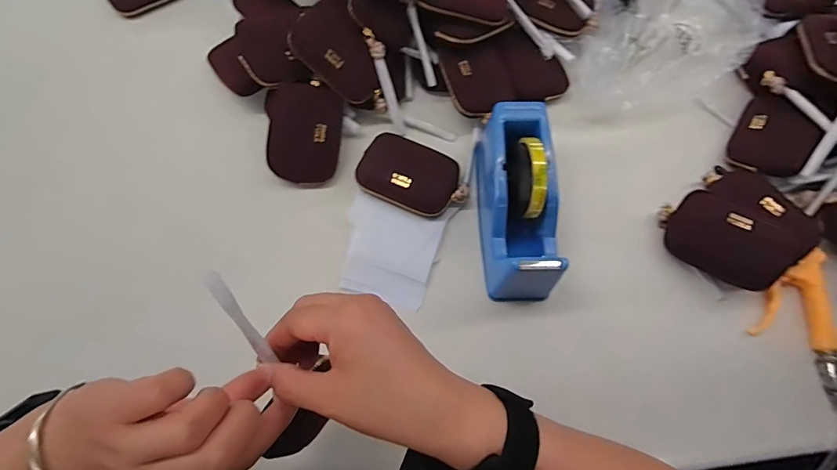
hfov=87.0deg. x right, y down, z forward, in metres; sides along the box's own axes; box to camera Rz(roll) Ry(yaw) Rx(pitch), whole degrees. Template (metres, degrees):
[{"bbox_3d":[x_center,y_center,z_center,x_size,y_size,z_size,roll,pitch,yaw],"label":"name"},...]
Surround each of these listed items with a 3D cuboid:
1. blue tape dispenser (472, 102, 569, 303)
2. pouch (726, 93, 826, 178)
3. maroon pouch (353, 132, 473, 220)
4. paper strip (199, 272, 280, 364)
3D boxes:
[{"bbox_3d":[0.108,-0.038,0.479,0.076,0.104,0.202,-3,70,-2],"label":"blue tape dispenser"},{"bbox_3d":[0.431,-0.121,0.535,0.082,0.025,0.097,26,94,32],"label":"pouch"},{"bbox_3d":[-0.008,-0.069,0.521,0.131,0.047,0.080,26,71,8],"label":"maroon pouch"},{"bbox_3d":[-0.101,0.050,0.253,0.007,0.077,0.008,-25,36,-10],"label":"paper strip"}]

